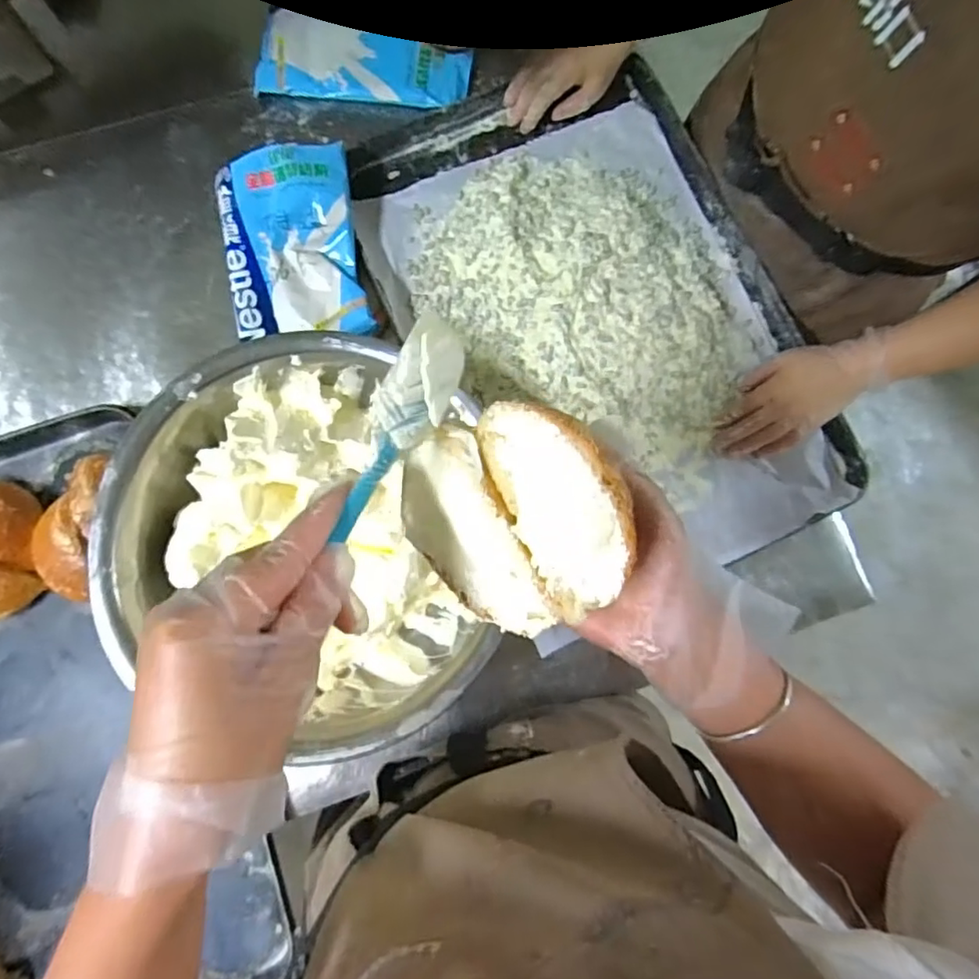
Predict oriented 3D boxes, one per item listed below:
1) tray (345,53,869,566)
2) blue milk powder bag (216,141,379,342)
[{"bbox_3d":[0.117,-0.189,0.637,0.396,0.044,0.596,-25,83,-7],"label":"tray"},{"bbox_3d":[-0.213,-0.260,0.611,0.143,0.051,0.202,-9,80,-3],"label":"blue milk powder bag"}]

